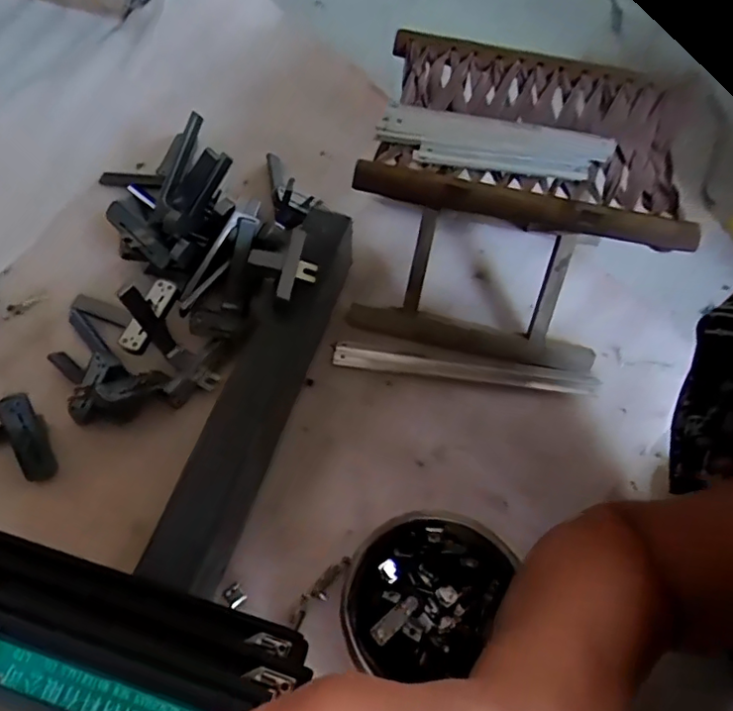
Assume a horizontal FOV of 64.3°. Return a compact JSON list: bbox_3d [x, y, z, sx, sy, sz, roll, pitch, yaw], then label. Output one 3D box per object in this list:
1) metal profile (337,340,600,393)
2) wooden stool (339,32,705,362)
[{"bbox_3d":[0.124,0.018,0.735,0.328,0.014,0.028,7,63,2],"label":"metal profile"},{"bbox_3d":[0.159,-0.158,0.693,0.315,0.274,0.245,17,64,7],"label":"wooden stool"}]

